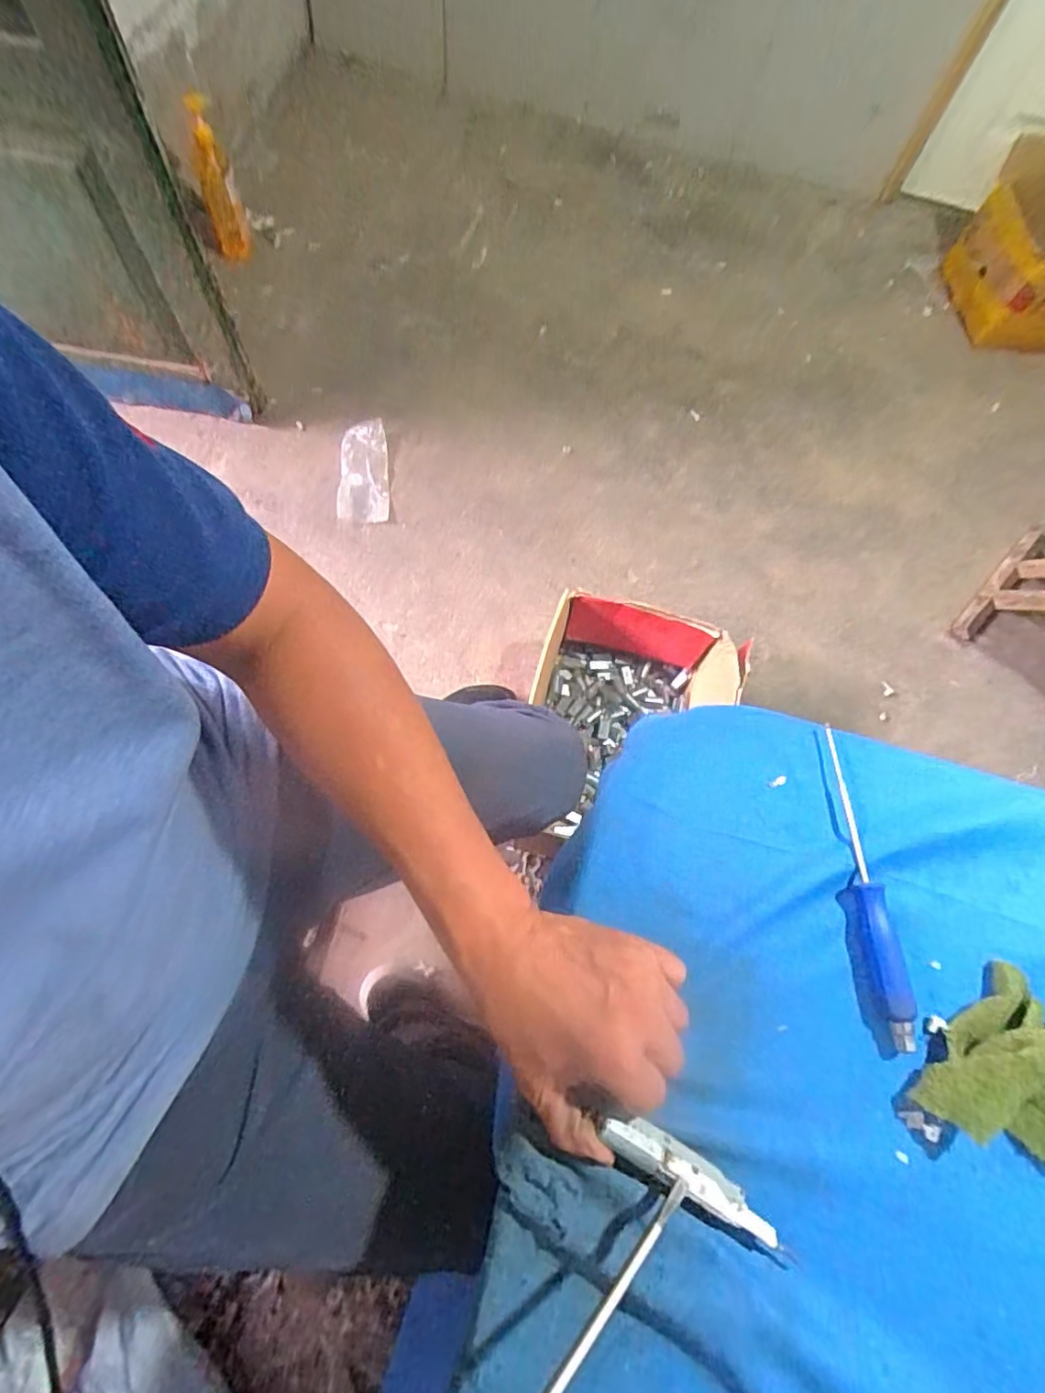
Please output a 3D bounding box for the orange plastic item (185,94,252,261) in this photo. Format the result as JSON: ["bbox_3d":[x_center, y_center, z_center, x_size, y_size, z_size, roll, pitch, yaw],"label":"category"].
[{"bbox_3d":[-0.638,-1.074,1.307,0.074,0.262,0.061,-9,44,-7],"label":"orange plastic item"}]

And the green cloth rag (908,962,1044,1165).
[{"bbox_3d":[0.303,0.211,0.348,0.149,0.038,0.093,20,70,3],"label":"green cloth rag"}]

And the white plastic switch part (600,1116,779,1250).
[{"bbox_3d":[0.087,0.245,0.318,0.100,0.009,0.019,33,70,2],"label":"white plastic switch part"}]

